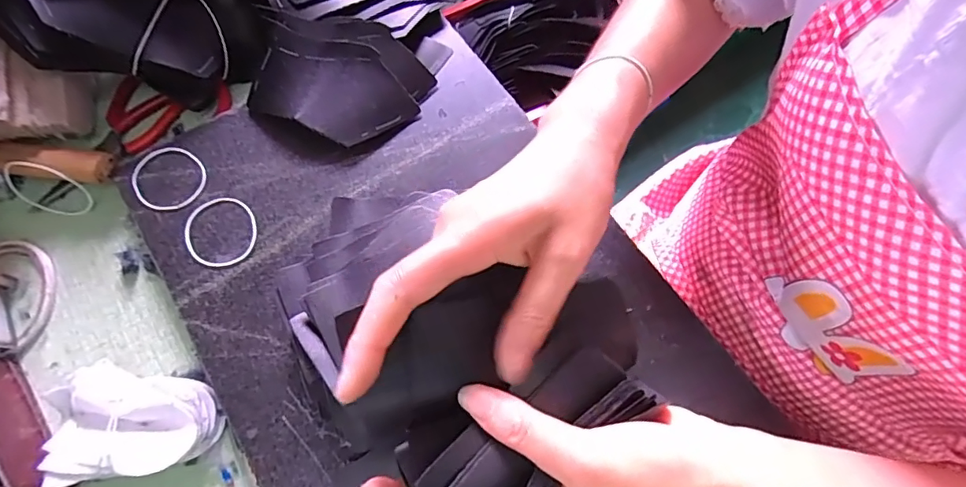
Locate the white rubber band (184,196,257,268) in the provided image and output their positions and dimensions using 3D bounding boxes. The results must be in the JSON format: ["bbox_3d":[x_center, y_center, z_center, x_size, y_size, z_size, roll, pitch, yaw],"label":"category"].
[{"bbox_3d":[-0.195,-0.009,0.373,0.051,0.004,0.055,-1,70,2],"label":"white rubber band"}]

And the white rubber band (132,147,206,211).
[{"bbox_3d":[-0.243,-0.053,0.389,0.053,0.004,0.058,-1,70,2],"label":"white rubber band"}]

